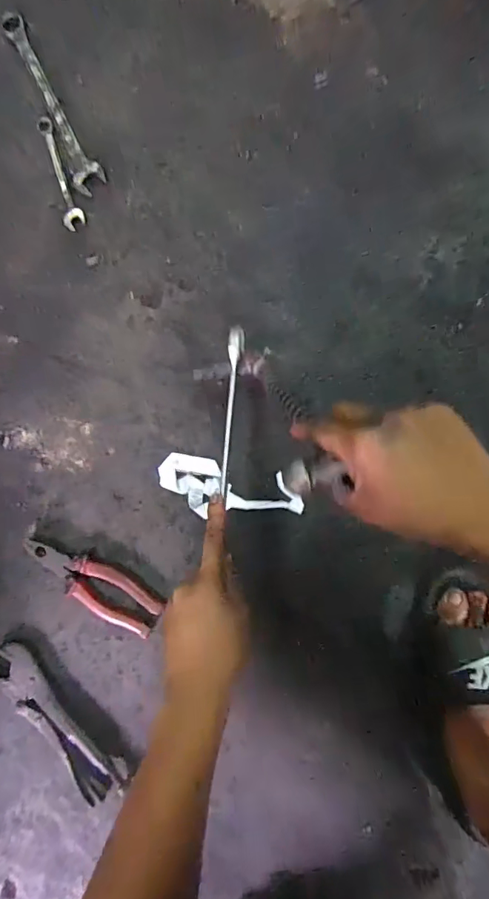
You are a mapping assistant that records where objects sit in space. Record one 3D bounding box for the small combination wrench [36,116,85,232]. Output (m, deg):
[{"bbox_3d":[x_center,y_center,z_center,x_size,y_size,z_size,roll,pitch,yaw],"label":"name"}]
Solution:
[{"bbox_3d":[-0.258,-0.389,0.658,0.027,0.004,0.178,-18,83,4],"label":"small combination wrench"}]

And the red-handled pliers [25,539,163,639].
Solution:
[{"bbox_3d":[-0.194,0.168,0.594,0.189,0.013,0.056,33,89,8],"label":"red-handled pliers"}]

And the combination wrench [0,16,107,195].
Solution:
[{"bbox_3d":[-0.276,-0.489,0.665,0.041,0.008,0.295,-28,82,3],"label":"combination wrench"}]

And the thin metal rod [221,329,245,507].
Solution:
[{"bbox_3d":[-0.015,-0.043,0.504,0.015,0.013,0.183,4,81,7],"label":"thin metal rod"}]

